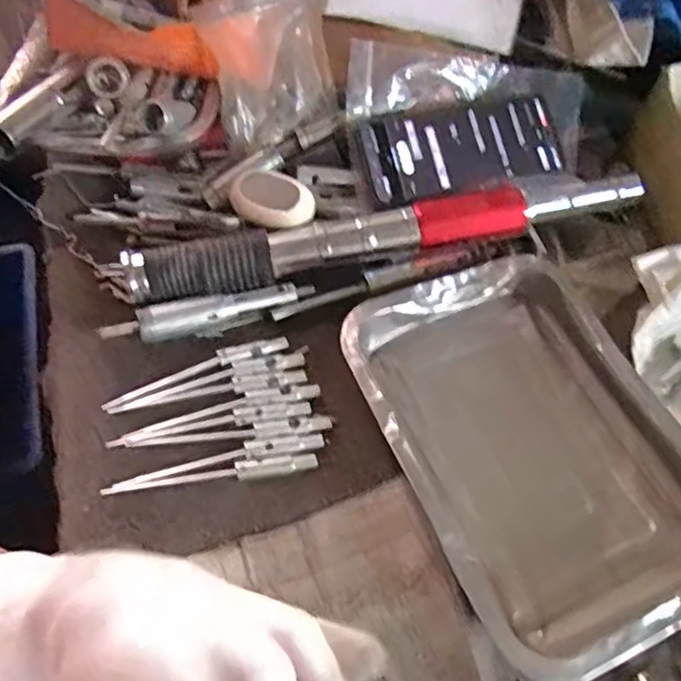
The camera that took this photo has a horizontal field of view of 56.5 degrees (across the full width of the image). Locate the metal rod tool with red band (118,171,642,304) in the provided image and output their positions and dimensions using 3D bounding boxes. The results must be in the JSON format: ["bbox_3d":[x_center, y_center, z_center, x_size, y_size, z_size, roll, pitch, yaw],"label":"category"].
[{"bbox_3d":[0.039,-0.081,0.489,0.402,0.042,0.042,-10,56,-10],"label":"metal rod tool with red band"}]

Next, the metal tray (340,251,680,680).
[{"bbox_3d":[0.129,0.061,0.412,0.183,0.038,0.256,-22,57,-16],"label":"metal tray"}]

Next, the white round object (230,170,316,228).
[{"bbox_3d":[-0.053,-0.108,0.480,0.064,0.017,0.043,21,72,6],"label":"white round object"}]

